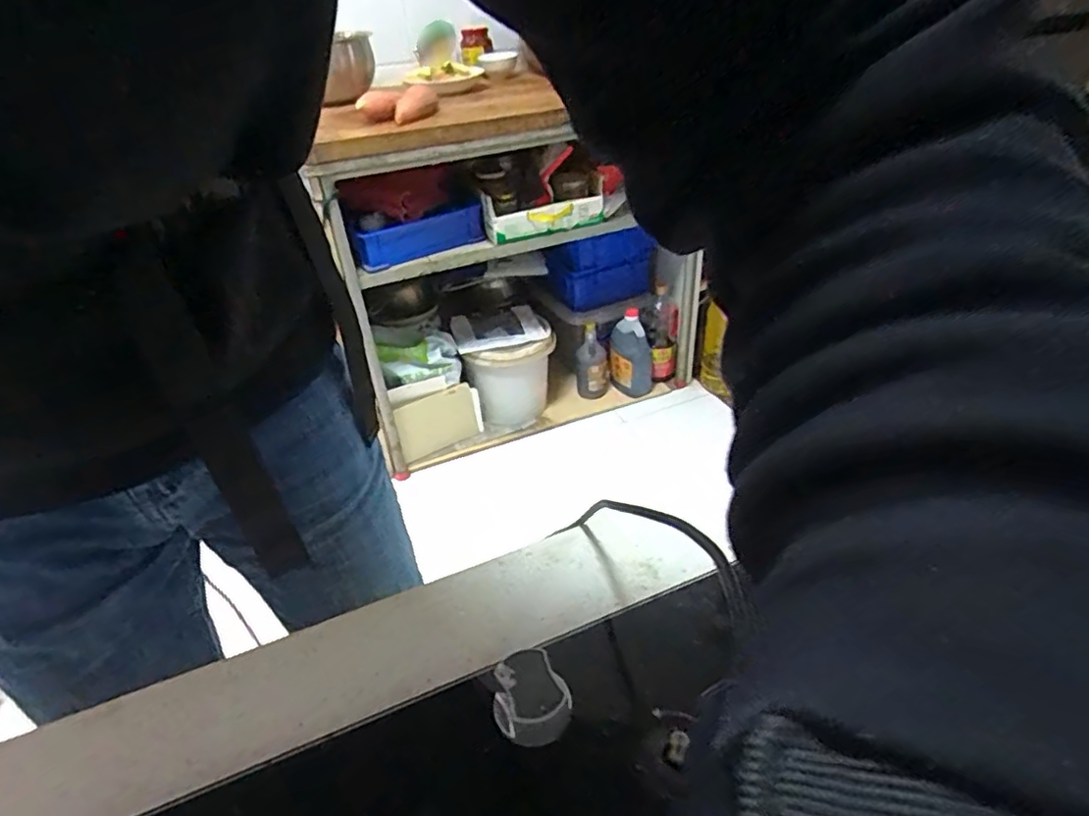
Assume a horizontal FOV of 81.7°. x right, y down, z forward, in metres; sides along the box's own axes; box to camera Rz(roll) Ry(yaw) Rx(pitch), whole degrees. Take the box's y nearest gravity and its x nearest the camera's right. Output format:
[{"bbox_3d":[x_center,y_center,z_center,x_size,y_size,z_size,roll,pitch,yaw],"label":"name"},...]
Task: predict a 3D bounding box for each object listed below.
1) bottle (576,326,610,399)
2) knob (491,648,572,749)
[{"bbox_3d":[0.136,-0.131,1.816,0.097,0.218,0.076,4,36,10],"label":"bottle"},{"bbox_3d":[-0.007,0.139,0.300,0.033,0.024,0.035,-2,35,2],"label":"knob"}]

